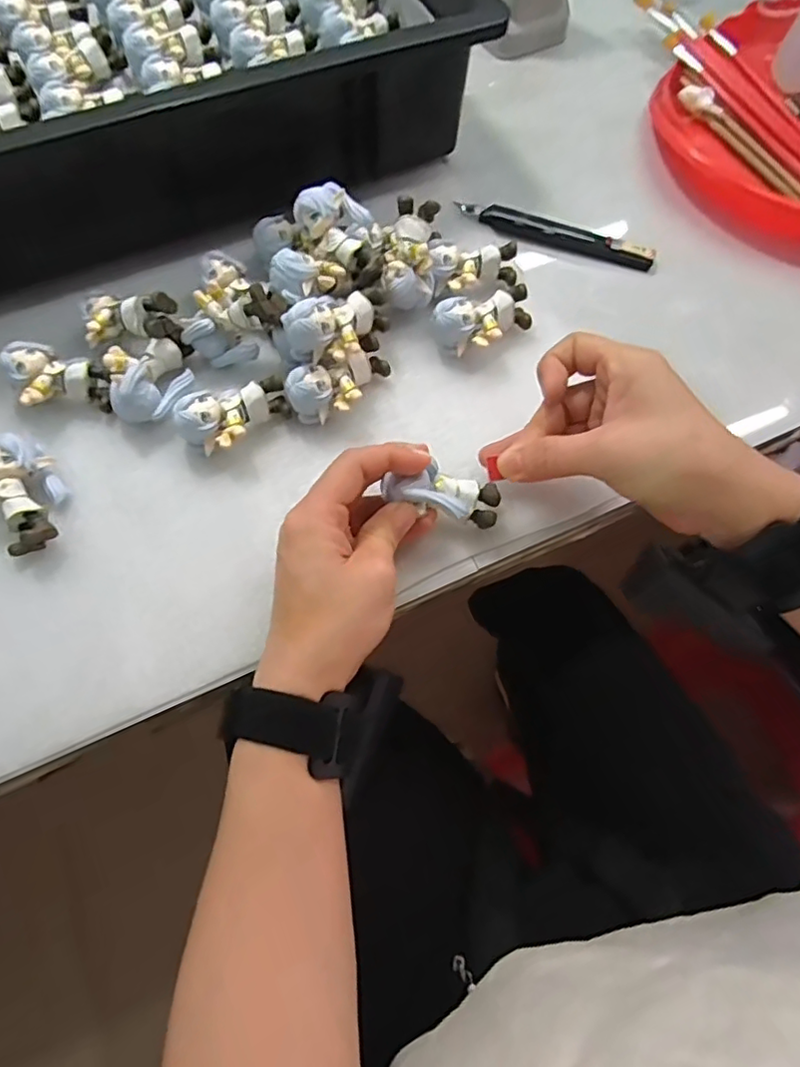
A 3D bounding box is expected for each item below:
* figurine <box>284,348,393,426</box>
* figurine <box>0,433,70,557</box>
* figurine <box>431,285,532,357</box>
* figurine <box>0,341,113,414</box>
[{"bbox_3d":[-0.033,-0.085,0.343,0.062,0.029,0.026,-28,72,-12],"label":"figurine"},{"bbox_3d":[-0.200,-0.019,0.312,0.039,0.031,0.057,-28,72,-12],"label":"figurine"},{"bbox_3d":[0.053,-0.129,0.362,0.062,0.027,0.030,-25,72,-11],"label":"figurine"},{"bbox_3d":[-0.195,-0.089,0.341,0.050,0.028,0.039,-11,69,-6],"label":"figurine"}]

